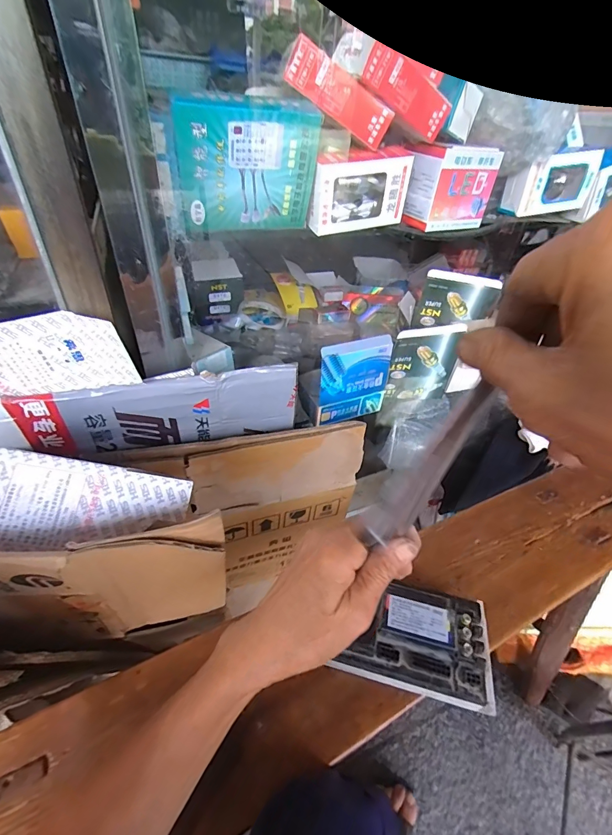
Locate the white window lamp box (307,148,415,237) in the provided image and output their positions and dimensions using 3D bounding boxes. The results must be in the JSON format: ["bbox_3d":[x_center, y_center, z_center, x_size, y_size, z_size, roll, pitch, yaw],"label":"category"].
[{"bbox_3d":[0.059,-0.252,0.420,0.109,0.076,0.028,-12,44,-19],"label":"white window lamp box"}]

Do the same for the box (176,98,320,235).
[{"bbox_3d":[-0.055,-0.240,0.372,0.134,0.104,0.030,-13,44,-19],"label":"box"}]

